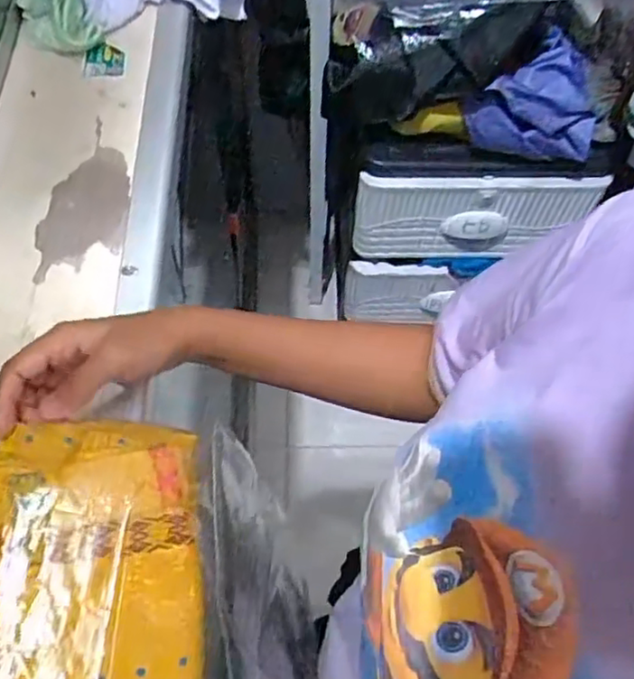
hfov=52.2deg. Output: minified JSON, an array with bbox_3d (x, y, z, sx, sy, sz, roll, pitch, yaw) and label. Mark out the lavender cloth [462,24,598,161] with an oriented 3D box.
[{"bbox_3d":[0.298,-0.329,0.891,0.188,0.137,0.067,4,62,0],"label":"lavender cloth"}]

